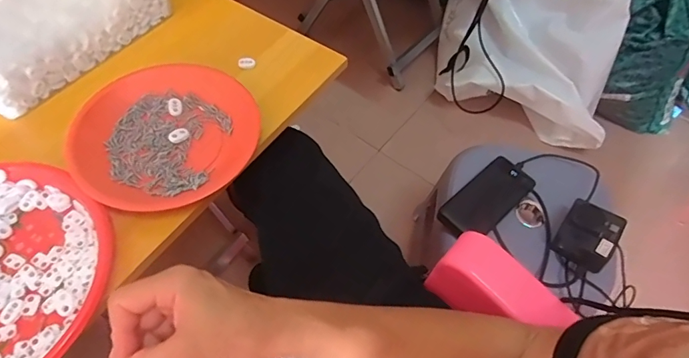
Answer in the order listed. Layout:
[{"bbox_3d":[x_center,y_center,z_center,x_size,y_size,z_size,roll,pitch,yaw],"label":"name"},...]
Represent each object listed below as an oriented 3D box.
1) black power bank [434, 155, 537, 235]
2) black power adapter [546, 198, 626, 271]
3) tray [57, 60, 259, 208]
[{"bbox_3d":[0.226,0.029,0.703,0.163,0.022,0.073,-37,67,-22],"label":"black power bank"},{"bbox_3d":[0.352,0.082,0.658,0.075,0.060,0.079,32,62,15],"label":"black power adapter"},{"bbox_3d":[-0.194,-0.051,0.493,0.191,0.039,0.182,-27,63,-17],"label":"tray"}]

